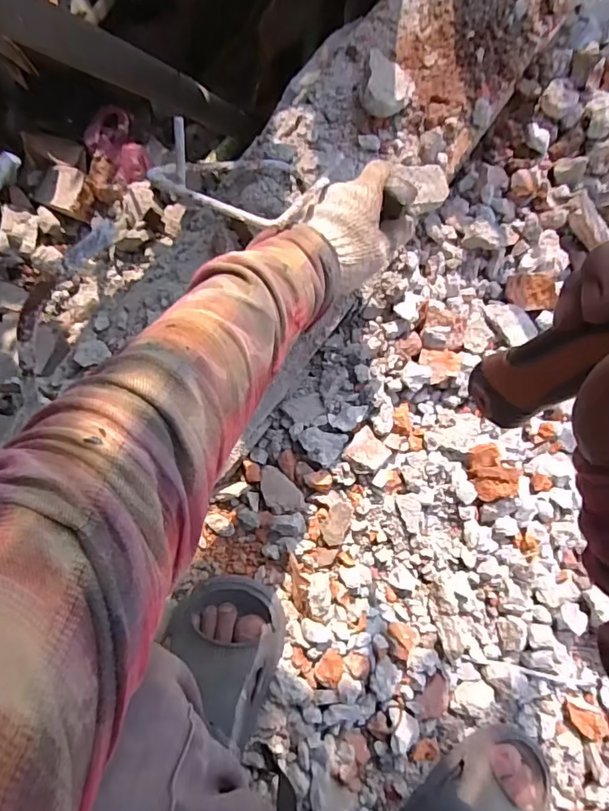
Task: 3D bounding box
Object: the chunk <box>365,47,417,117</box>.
[{"bbox_3d":[0.092,-0.347,0.553,0.058,0.035,0.065,9,85,-4],"label":"chunk"}]

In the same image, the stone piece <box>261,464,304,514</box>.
[{"bbox_3d":[-0.028,0.091,0.538,0.035,0.015,0.055,-38,89,-6],"label":"stone piece"}]

